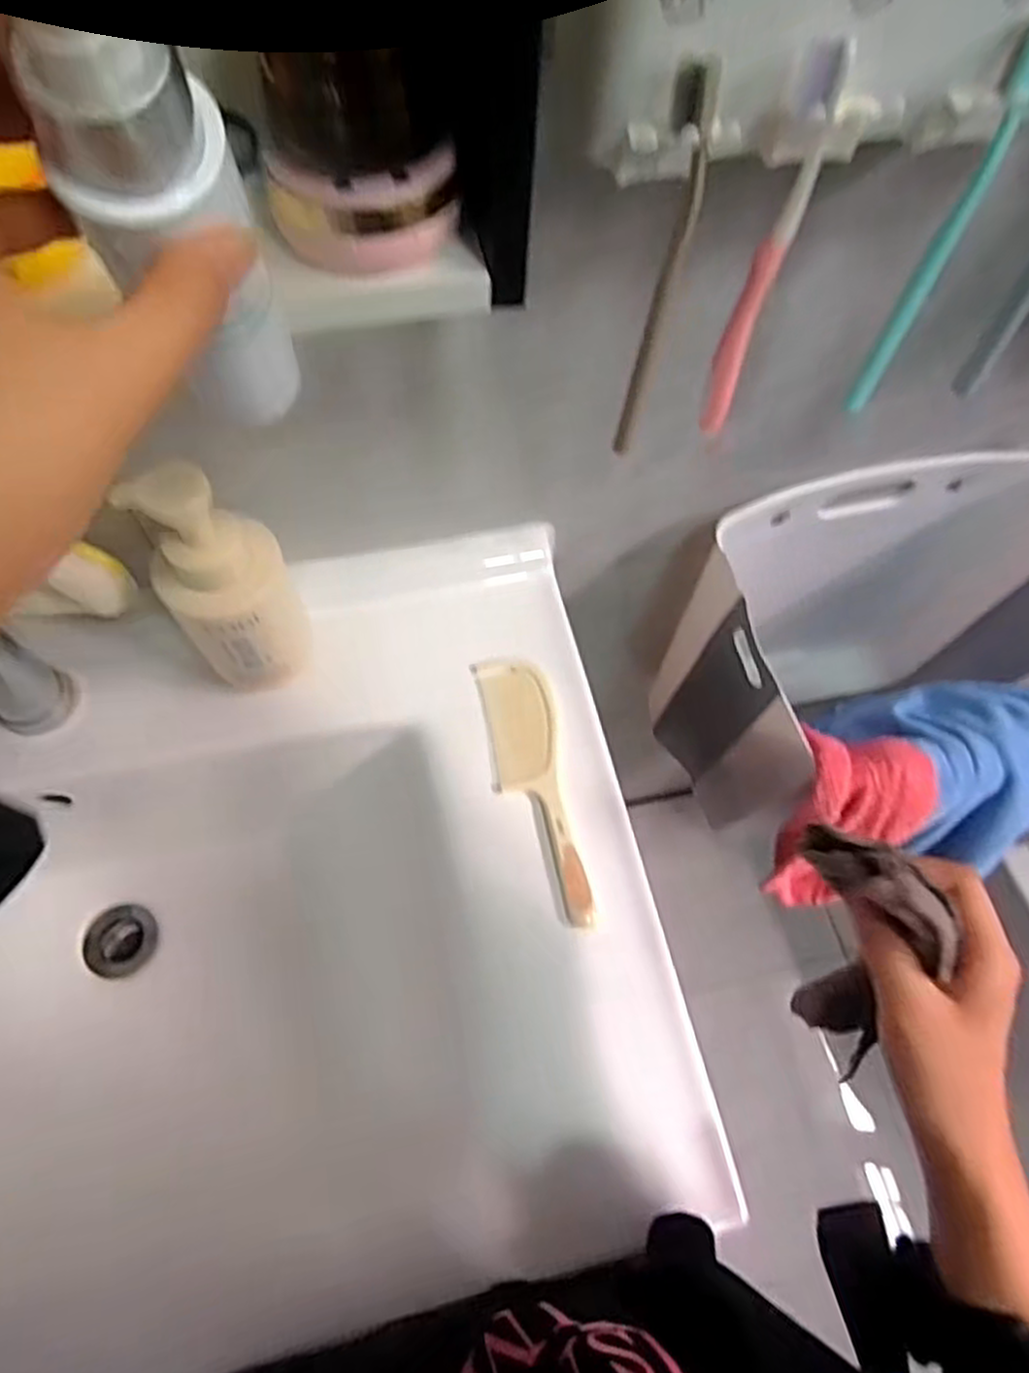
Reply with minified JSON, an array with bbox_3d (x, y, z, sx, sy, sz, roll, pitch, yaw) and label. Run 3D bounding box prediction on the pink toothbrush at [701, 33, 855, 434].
[{"bbox_3d":[0.110,-0.185,0.346,0.017,0.172,0.012,11,64,3],"label":"pink toothbrush"}]

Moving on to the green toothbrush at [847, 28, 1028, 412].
[{"bbox_3d":[0.191,-0.199,0.356,0.015,0.169,0.014,22,65,8],"label":"green toothbrush"}]

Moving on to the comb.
[{"bbox_3d":[0.014,0.069,0.547,0.054,0.009,0.198,-9,65,-7],"label":"comb"}]

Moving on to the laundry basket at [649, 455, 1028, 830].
[{"bbox_3d":[0.333,-0.003,0.759,0.337,0.344,0.253,-7,64,-6],"label":"laundry basket"}]

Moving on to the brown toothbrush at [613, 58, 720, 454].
[{"bbox_3d":[0.064,-0.174,0.344,0.019,0.175,0.014,9,64,2],"label":"brown toothbrush"}]

